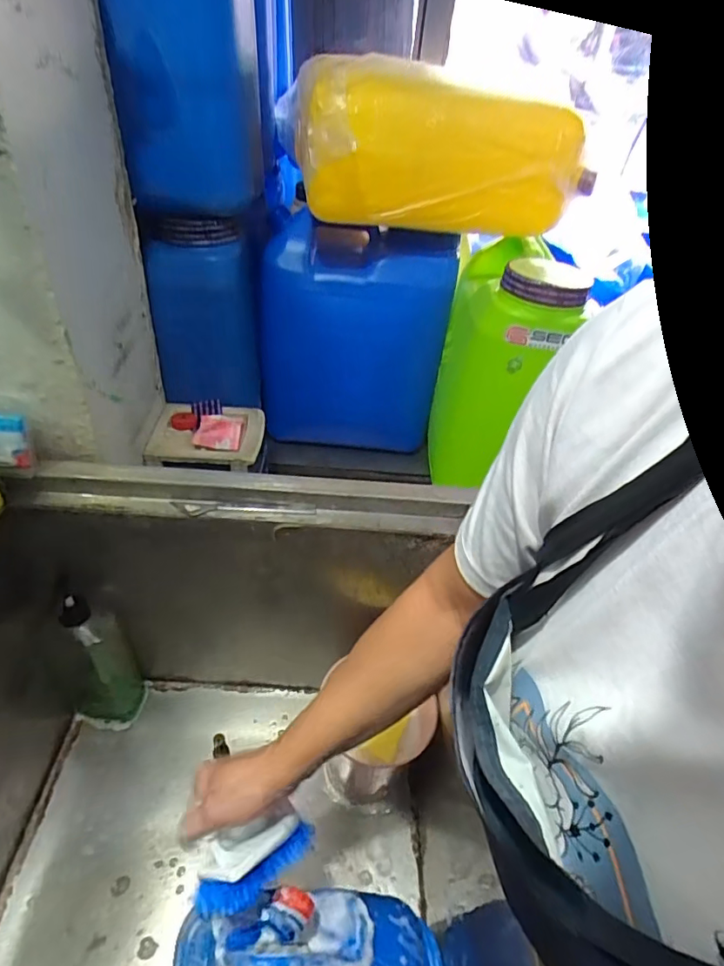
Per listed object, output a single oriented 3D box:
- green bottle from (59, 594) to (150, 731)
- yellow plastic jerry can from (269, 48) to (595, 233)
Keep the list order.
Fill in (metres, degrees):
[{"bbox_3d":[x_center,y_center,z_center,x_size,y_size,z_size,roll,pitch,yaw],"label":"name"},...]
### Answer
[{"bbox_3d":[-0.360,0.244,0.715,0.098,0.252,0.073,-26,51,-33],"label":"green bottle"},{"bbox_3d":[0.105,-0.449,0.709,0.401,0.183,0.149,-6,42,-15],"label":"yellow plastic jerry can"}]

